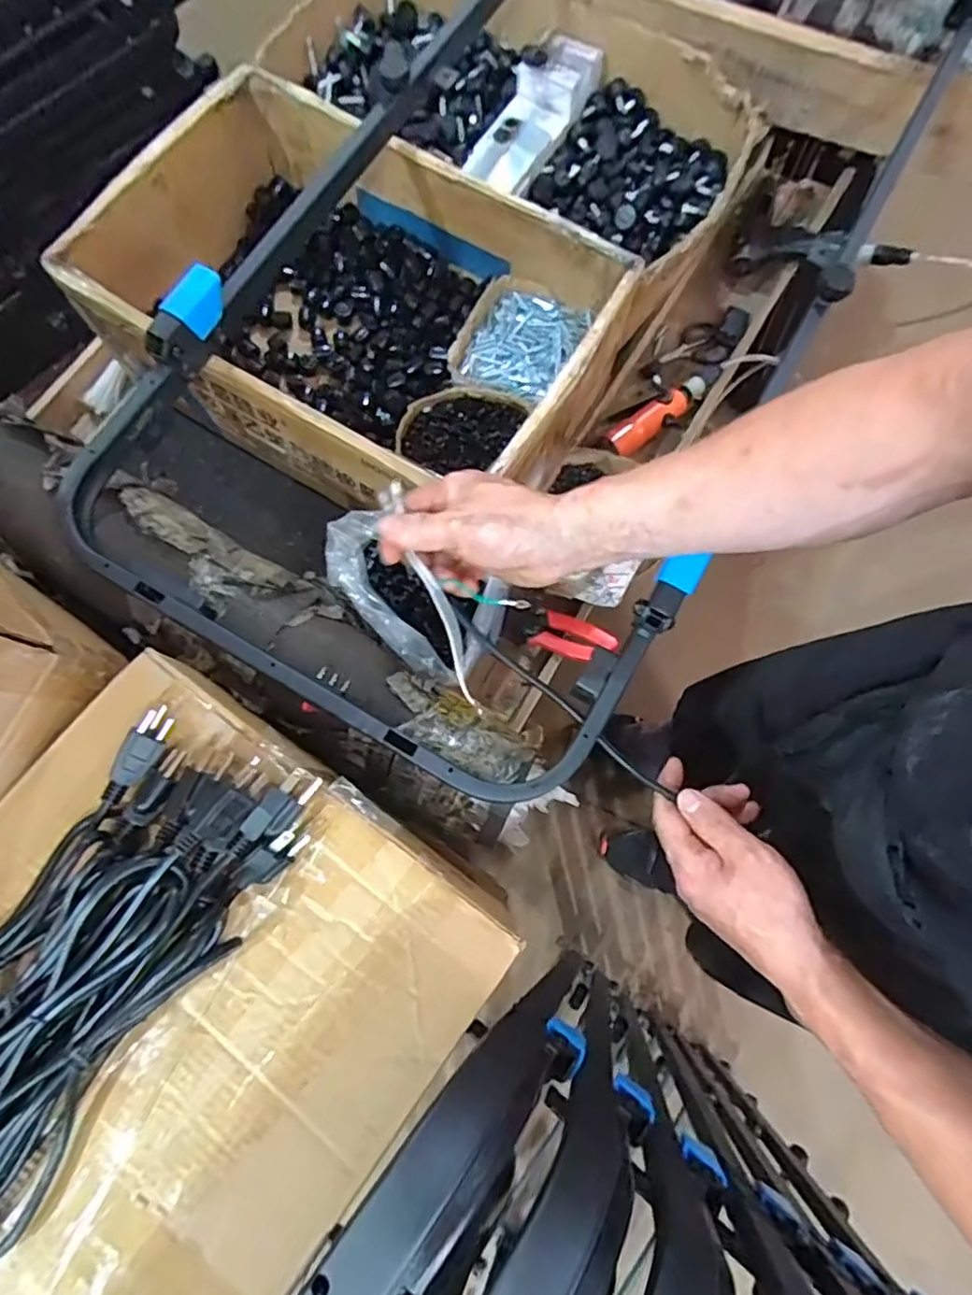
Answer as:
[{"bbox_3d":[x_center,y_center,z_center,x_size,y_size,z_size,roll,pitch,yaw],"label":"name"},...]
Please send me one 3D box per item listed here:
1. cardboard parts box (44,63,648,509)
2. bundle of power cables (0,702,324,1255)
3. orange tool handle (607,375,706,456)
[{"bbox_3d":[-0.148,-0.371,0.728,0.520,0.171,0.350,32,77,7],"label":"cardboard parts box"},{"bbox_3d":[-0.311,0.248,0.382,0.177,0.046,0.491,44,79,10],"label":"bundle of power cables"},{"bbox_3d":[0.222,-0.299,0.830,0.155,0.032,0.048,-35,78,-9],"label":"orange tool handle"}]

